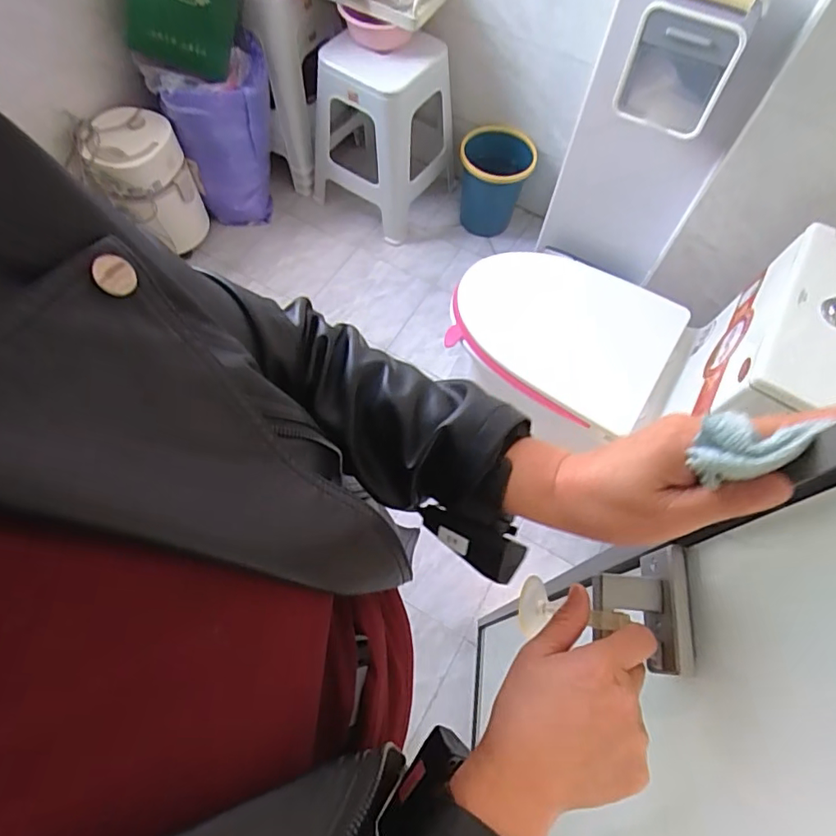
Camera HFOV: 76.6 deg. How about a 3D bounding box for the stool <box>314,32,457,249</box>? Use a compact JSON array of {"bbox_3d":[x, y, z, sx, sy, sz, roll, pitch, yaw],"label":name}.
[{"bbox_3d":[-0.109,-0.909,1.697,0.360,0.508,0.379,36,68,13],"label":"stool"}]

